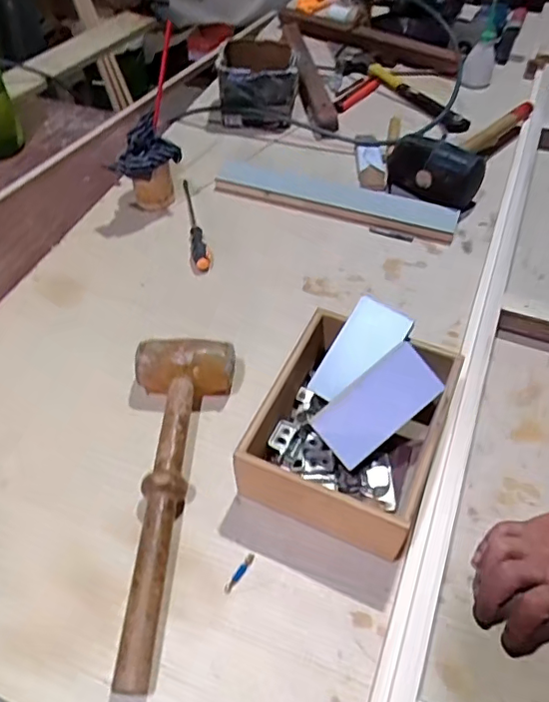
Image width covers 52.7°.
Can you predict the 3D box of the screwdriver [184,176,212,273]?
[{"bbox_3d":[-0.128,-0.203,0.858,0.024,0.021,0.219,-11,52,-10],"label":"screwdriver"}]

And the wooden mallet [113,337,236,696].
[{"bbox_3d":[-0.106,0.134,0.558,0.108,0.059,0.359,2,51,0],"label":"wooden mallet"}]

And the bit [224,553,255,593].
[{"bbox_3d":[-0.033,0.212,0.528,0.008,0.004,0.043,30,57,21],"label":"bit"}]

